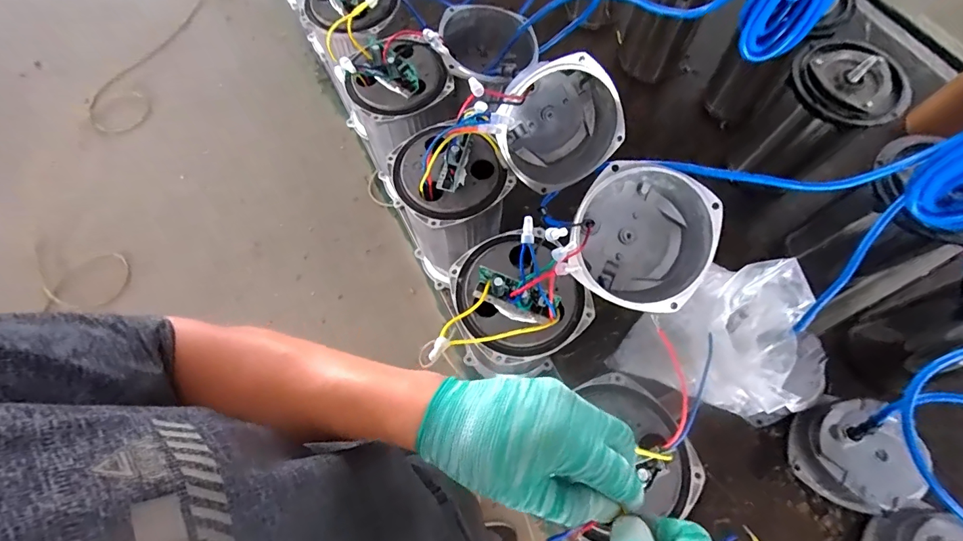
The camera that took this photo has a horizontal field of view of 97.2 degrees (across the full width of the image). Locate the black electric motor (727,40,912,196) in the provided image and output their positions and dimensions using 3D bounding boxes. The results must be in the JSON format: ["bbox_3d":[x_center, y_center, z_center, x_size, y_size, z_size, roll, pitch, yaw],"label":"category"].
[{"bbox_3d":[0.493,-0.214,0.660,0.121,0.230,0.136,-40,72,-13],"label":"black electric motor"}]

